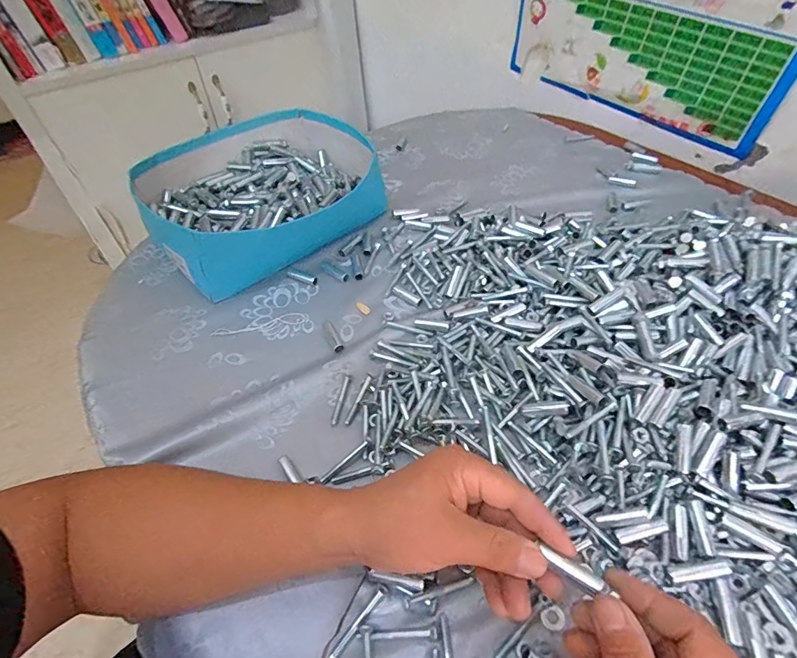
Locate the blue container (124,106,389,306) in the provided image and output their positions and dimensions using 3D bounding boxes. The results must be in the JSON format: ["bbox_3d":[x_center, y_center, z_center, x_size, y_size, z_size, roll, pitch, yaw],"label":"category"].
[{"bbox_3d":[-0.177,-0.185,0.588,0.296,0.086,0.254,-26,54,-20],"label":"blue container"}]

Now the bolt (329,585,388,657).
[{"bbox_3d":[-0.027,0.207,0.302,0.006,0.006,0.054,32,57,25],"label":"bolt"}]

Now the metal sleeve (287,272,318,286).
[{"bbox_3d":[-0.119,-0.064,0.534,0.044,0.008,0.010,20,53,17],"label":"metal sleeve"}]

